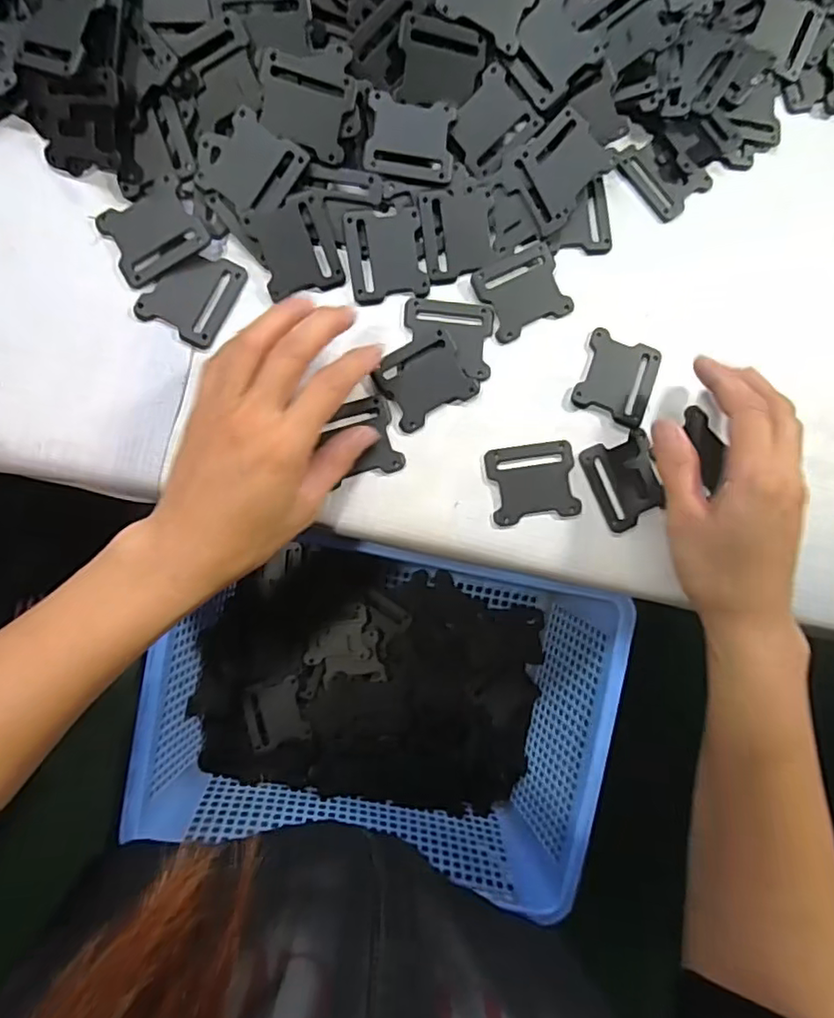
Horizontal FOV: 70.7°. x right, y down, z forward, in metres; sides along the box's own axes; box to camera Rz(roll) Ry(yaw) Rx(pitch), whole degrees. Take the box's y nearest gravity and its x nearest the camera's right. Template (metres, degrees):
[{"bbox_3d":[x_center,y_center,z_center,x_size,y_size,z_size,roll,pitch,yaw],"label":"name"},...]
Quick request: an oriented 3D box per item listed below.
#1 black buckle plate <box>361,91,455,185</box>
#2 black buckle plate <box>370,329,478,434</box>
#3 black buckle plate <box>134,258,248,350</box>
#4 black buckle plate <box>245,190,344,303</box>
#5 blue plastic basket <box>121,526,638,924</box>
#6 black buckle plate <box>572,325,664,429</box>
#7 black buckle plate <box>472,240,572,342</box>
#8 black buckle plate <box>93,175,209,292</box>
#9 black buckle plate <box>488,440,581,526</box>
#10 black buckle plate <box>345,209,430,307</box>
[{"bbox_3d":[-0.004,-0.207,0.329,0.049,0.010,0.041,4,85,-7],"label":"black buckle plate"},{"bbox_3d":[0.004,-0.072,0.328,0.048,0.007,0.042,-31,90,-9],"label":"black buckle plate"},{"bbox_3d":[-0.121,-0.117,0.316,0.043,0.004,0.049,25,83,-5],"label":"black buckle plate"},{"bbox_3d":[-0.066,-0.143,0.322,0.042,0.004,0.049,-20,103,-9],"label":"black buckle plate"},{"bbox_3d":[-0.027,0.144,0.419,0.295,0.111,0.203,11,84,-6],"label":"blue plastic basket"},{"bbox_3d":[0.117,-0.076,0.343,0.044,0.004,0.048,21,83,-5],"label":"black buckle plate"},{"bbox_3d":[0.062,-0.125,0.340,0.049,0.005,0.043,-26,89,-9],"label":"black buckle plate"},{"bbox_3d":[-0.142,-0.148,0.315,0.048,0.005,0.043,-29,92,3],"label":"black buckle plate"},{"bbox_3d":[0.066,-0.015,0.334,0.050,0.004,0.043,-8,87,-8],"label":"black buckle plate"},{"bbox_3d":[-0.017,-0.143,0.329,0.041,0.005,0.048,-10,87,-8],"label":"black buckle plate"}]

